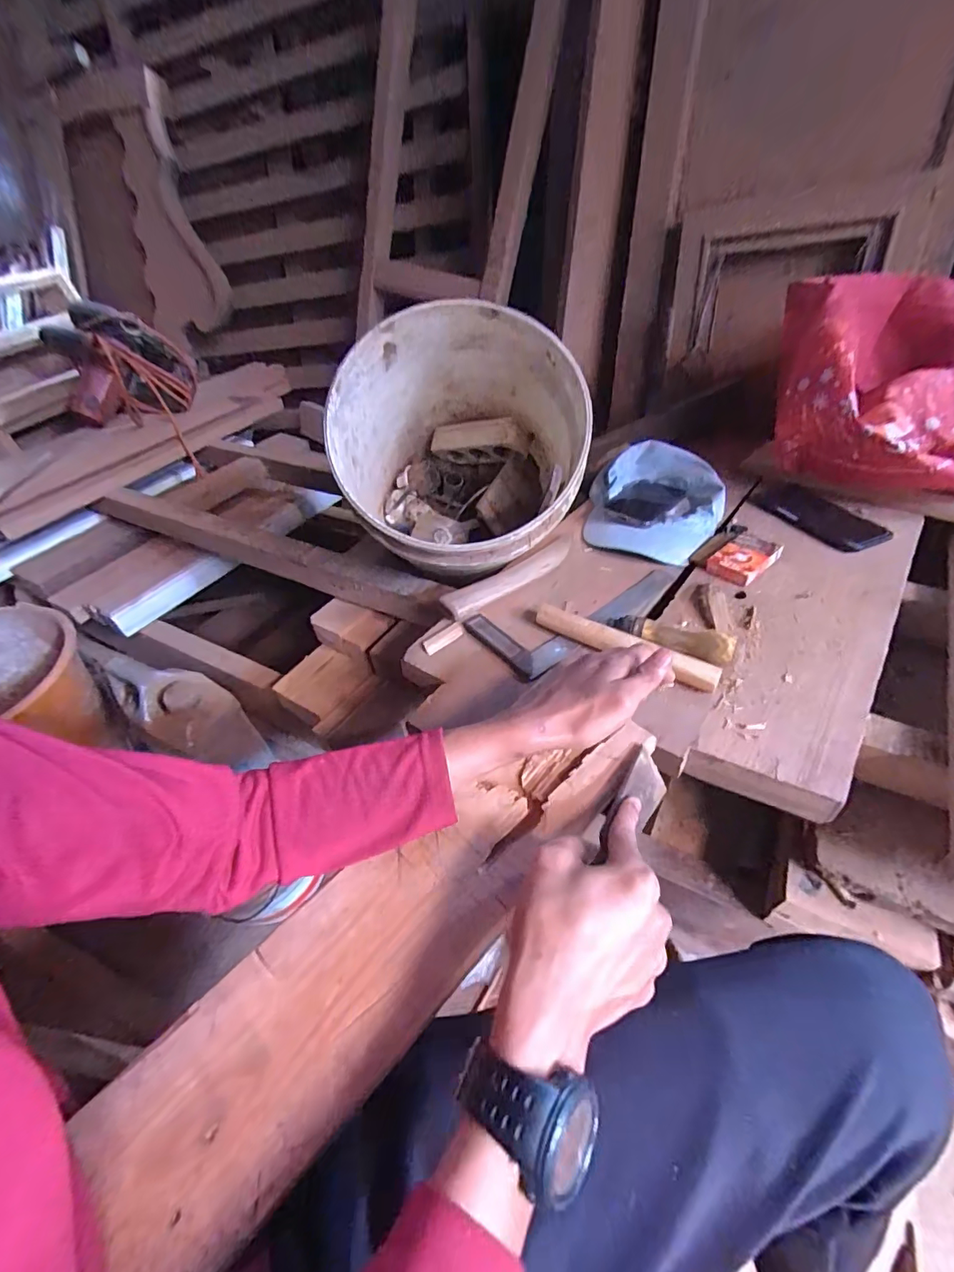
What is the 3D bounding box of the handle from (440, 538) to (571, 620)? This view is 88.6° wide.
[{"bbox_3d":[0.048,-0.076,0.621,0.203,0.018,0.038,-30,47,-23],"label":"handle"}]

